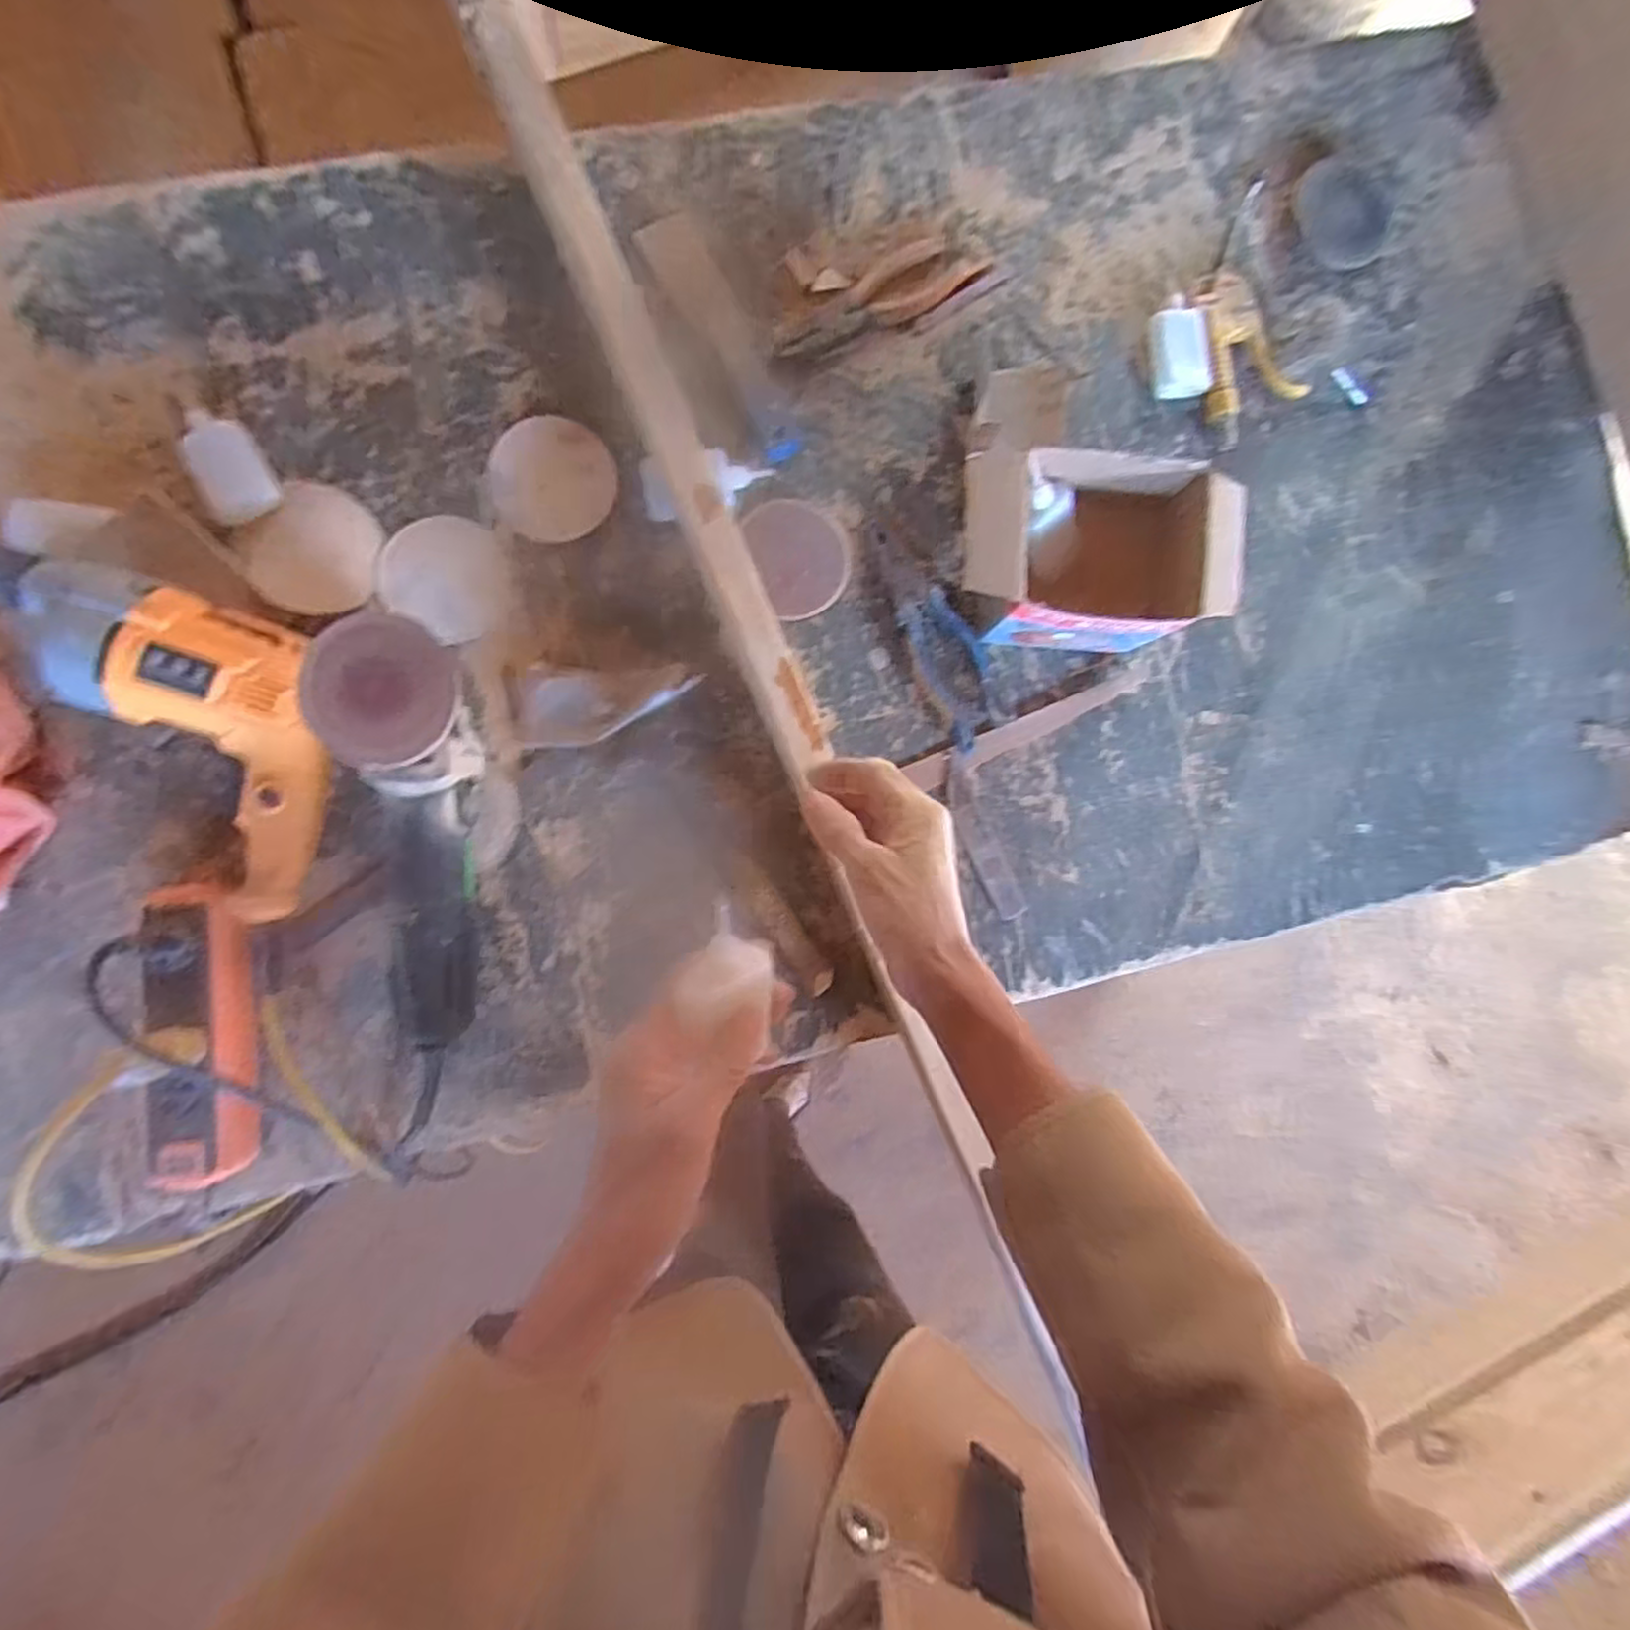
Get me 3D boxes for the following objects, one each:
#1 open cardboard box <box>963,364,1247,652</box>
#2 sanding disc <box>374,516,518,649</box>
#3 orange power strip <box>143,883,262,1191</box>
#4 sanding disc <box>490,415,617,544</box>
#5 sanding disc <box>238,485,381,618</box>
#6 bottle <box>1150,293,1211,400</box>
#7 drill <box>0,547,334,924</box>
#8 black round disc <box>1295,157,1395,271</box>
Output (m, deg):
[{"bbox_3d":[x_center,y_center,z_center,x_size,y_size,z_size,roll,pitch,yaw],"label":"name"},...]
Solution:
[{"bbox_3d":[0.199,-0.240,0.543,0.193,0.107,0.220,4,88,-5],"label":"open cardboard box"},{"bbox_3d":[-0.281,-0.184,0.556,0.097,0.004,0.089,0,89,-6],"label":"sanding disc"},{"bbox_3d":[-0.426,0.152,0.508,0.071,0.041,0.208,-4,89,-6],"label":"orange power strip"},{"bbox_3d":[-0.203,-0.262,0.563,0.093,0.004,0.098,-2,89,-6],"label":"sanding disc"},{"bbox_3d":[-0.370,-0.196,0.538,0.088,0.008,0.091,0,89,-6],"label":"sanding disc"},{"bbox_3d":[0.300,-0.385,0.596,0.041,0.017,0.082,-6,89,-6],"label":"bottle"},{"bbox_3d":[-0.462,-0.054,0.480,0.243,0.102,0.200,17,87,-5],"label":"drill"},{"bbox_3d":[0.450,-0.514,0.616,0.086,0.016,0.087,0,89,-6],"label":"black round disc"}]

